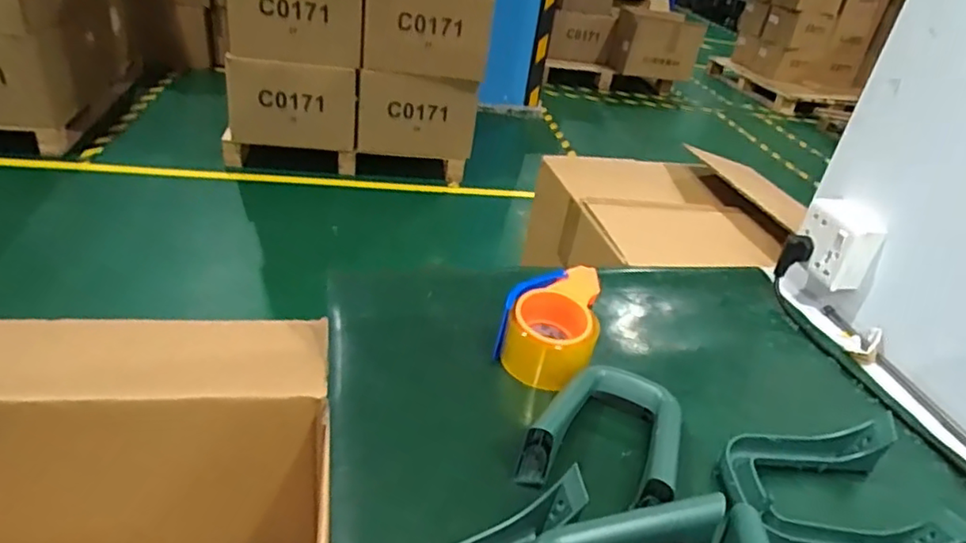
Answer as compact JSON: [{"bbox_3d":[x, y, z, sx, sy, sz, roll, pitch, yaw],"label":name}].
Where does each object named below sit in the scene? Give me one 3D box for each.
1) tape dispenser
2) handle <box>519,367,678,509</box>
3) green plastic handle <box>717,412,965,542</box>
[{"bbox_3d":[0.076,0.057,0.666,0.103,0.082,0.123,15,32,9],"label":"tape dispenser"},{"bbox_3d":[0.114,0.144,0.552,0.124,0.058,0.163,19,33,15],"label":"handle"},{"bbox_3d":[0.294,0.190,0.526,0.160,0.055,0.125,8,32,-2],"label":"green plastic handle"}]

